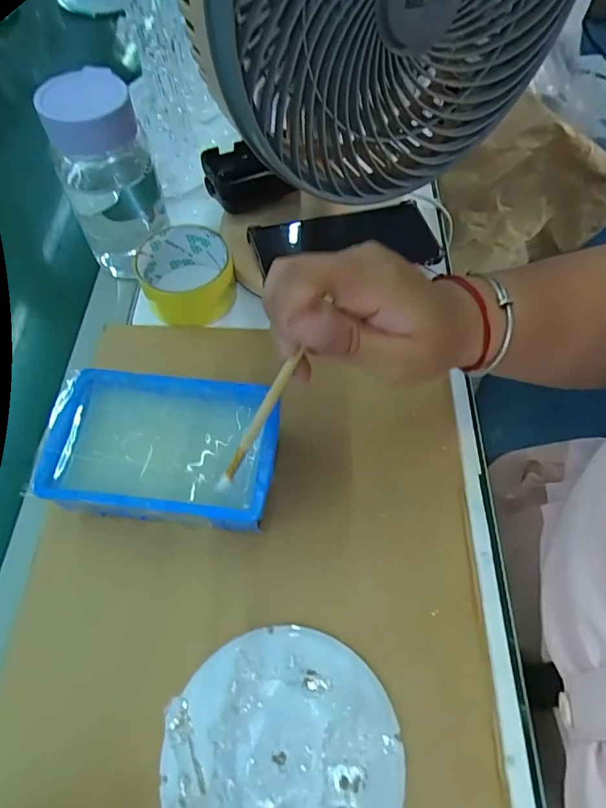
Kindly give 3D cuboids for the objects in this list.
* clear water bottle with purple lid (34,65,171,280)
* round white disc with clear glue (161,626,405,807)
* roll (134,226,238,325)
[{"bbox_3d":[-0.162,-0.185,0.417,0.075,0.155,0.060,-15,61,-8],"label":"clear water bottle with purple lid"},{"bbox_3d":[-0.010,0.191,0.262,0.122,0.018,0.122,6,59,-10],"label":"round white disc with clear glue"},{"bbox_3d":[-0.104,-0.111,0.433,0.078,0.049,0.080,0,60,0],"label":"roll"}]

